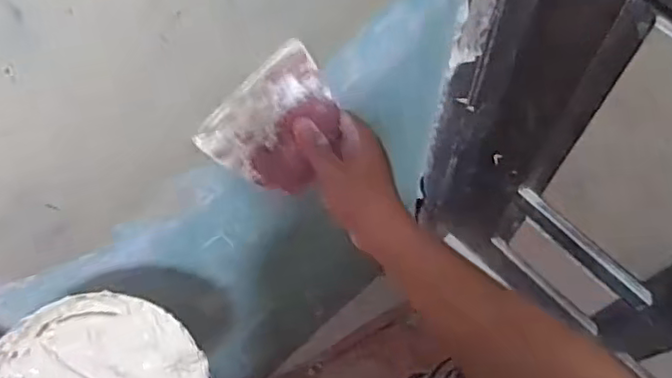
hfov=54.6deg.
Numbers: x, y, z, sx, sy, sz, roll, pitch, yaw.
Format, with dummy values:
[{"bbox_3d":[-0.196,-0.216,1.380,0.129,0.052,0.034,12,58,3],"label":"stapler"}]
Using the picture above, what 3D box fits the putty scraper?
[{"bbox_3d":[-0.046,-0.054,0.573,0.101,0.012,0.119,44,87,-18],"label":"putty scraper"}]

